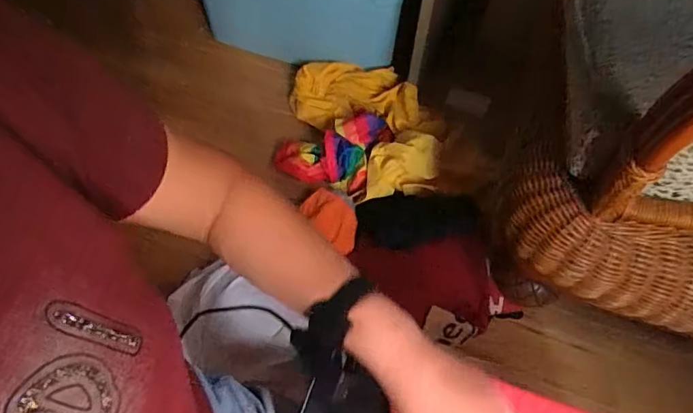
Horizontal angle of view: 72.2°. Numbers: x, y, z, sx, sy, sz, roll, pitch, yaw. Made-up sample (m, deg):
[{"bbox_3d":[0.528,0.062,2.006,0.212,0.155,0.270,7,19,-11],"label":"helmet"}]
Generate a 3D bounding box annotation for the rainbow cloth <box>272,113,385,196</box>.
[{"bbox_3d":[-0.036,-0.144,1.065,0.201,0.067,0.191,14,52,8],"label":"rainbow cloth"}]

